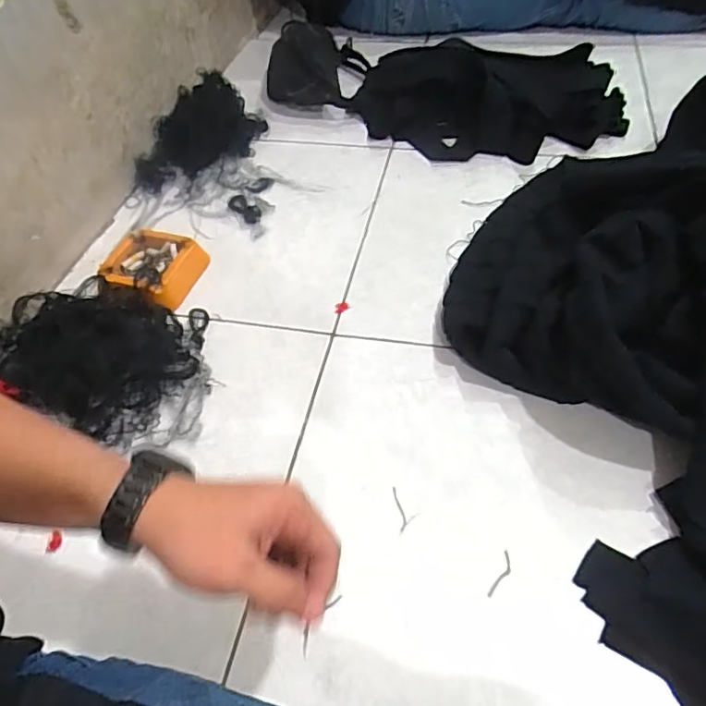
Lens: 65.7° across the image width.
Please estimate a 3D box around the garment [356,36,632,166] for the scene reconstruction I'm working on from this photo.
[{"bbox_3d":[0.207,-0.392,0.853,0.417,0.081,0.196,-1,52,5],"label":"garment"}]

